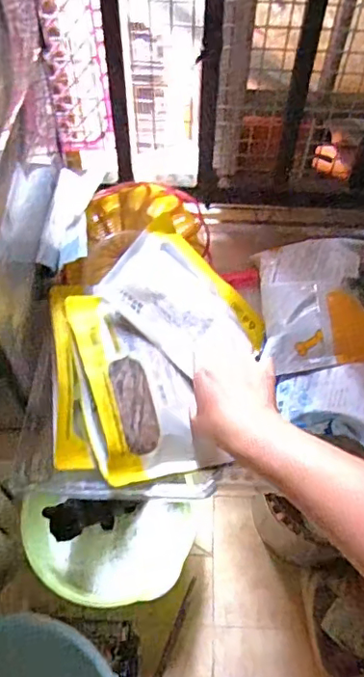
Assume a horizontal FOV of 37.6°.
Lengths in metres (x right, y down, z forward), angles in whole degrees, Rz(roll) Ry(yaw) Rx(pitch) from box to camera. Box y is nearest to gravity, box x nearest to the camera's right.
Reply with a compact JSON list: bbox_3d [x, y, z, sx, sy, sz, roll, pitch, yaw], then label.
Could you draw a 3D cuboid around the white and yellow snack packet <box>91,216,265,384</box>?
[{"bbox_3d":[0.009,-0.038,0.617,0.187,0.019,0.149,47,50,-9],"label":"white and yellow snack packet"}]

